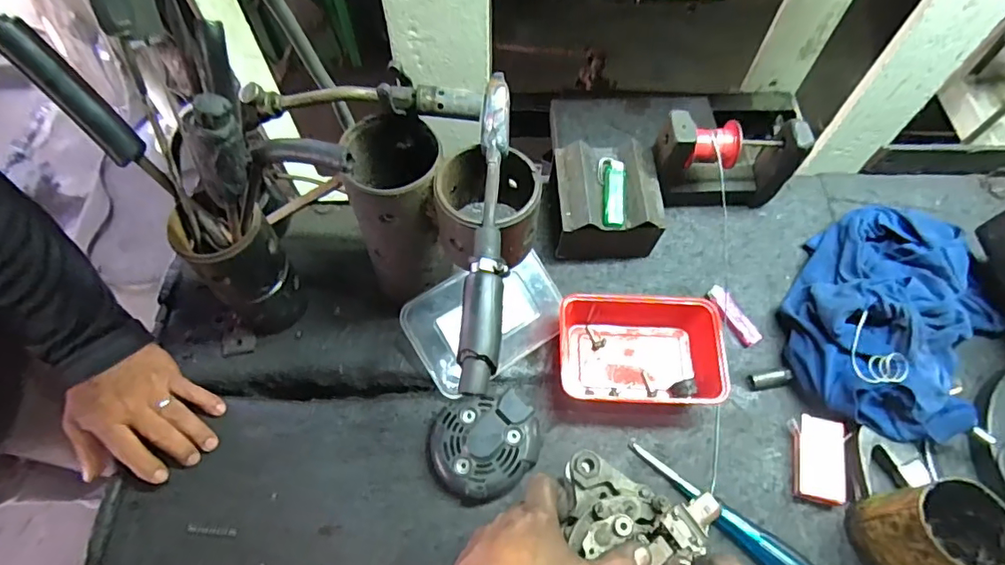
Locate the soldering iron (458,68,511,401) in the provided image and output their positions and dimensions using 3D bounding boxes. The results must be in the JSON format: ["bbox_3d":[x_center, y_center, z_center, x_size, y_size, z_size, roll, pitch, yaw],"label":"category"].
[{"bbox_3d":[-0.009,-0.052,0.415,0.029,0.025,0.274,4,61,1],"label":"soldering iron"}]

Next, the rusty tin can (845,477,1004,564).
[{"bbox_3d":[0.374,0.219,0.474,0.070,0.102,0.064,0,61,-1],"label":"rusty tin can"}]

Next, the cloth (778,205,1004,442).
[{"bbox_3d":[0.442,0.031,0.602,0.212,0.086,0.288,39,68,18],"label":"cloth"}]

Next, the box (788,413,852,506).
[{"bbox_3d":[0.327,0.184,0.558,0.049,0.025,0.083,14,62,7],"label":"box"}]

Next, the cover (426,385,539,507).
[{"bbox_3d":[-0.021,0.166,0.564,0.119,0.036,0.103,-39,69,-20],"label":"cover"}]

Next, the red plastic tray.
[{"bbox_3d":[0.148,0.070,0.597,0.174,0.059,0.118,3,61,1],"label":"red plastic tray"}]

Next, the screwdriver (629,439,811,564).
[{"bbox_3d":[0.214,0.228,0.535,0.203,0.025,0.026,36,67,17],"label":"screwdriver"}]

